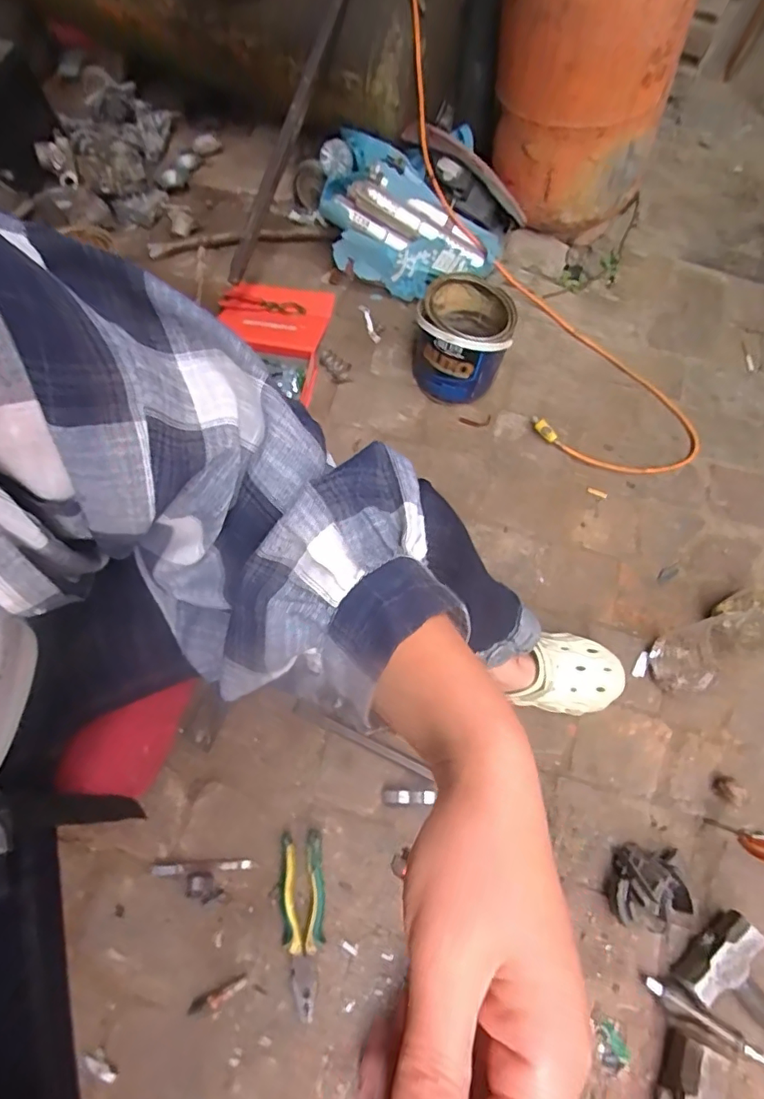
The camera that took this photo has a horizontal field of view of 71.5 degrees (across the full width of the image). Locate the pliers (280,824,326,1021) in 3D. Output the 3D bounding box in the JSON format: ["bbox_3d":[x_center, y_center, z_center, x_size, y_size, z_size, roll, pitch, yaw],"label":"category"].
[{"bbox_3d":[-0.099,0.465,0.668,0.056,0.029,0.194,-4,67,-2],"label":"pliers"}]

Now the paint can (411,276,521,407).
[{"bbox_3d":[0.142,-0.376,0.968,0.168,0.183,0.167,13,67,5],"label":"paint can"}]

